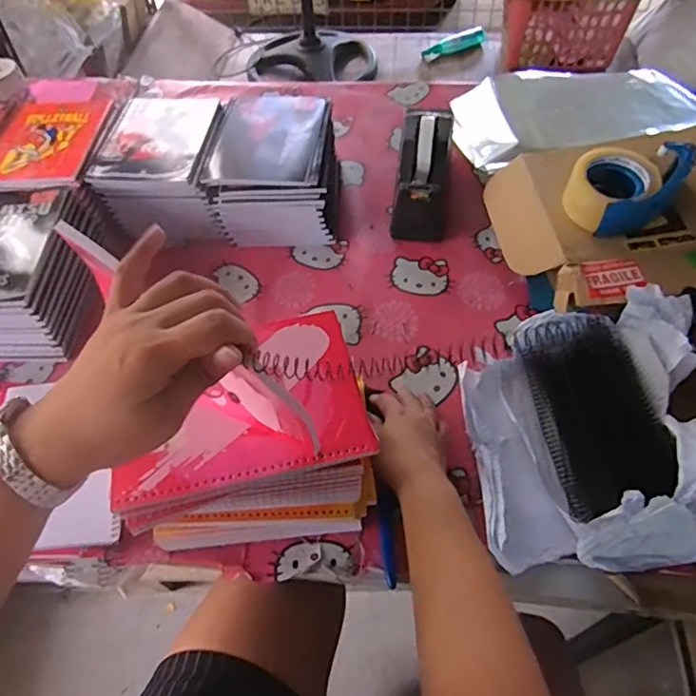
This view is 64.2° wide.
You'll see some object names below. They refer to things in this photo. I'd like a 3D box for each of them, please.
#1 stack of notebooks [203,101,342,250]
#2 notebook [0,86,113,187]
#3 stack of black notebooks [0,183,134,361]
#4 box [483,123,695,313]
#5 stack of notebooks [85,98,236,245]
[{"bbox_3d":[-0.108,-0.261,0.840,0.184,0.121,0.185,1,55,5],"label":"stack of notebooks"},{"bbox_3d":[-0.451,-0.315,0.822,0.156,0.007,0.219,-2,54,3],"label":"notebook"},{"bbox_3d":[-0.441,-0.114,0.730,0.186,0.096,0.214,-2,54,3],"label":"stack of black notebooks"},{"bbox_3d":[0.388,-0.180,0.722,0.329,0.116,0.278,-13,55,-5],"label":"box"},{"bbox_3d":[-0.266,-0.276,0.855,0.194,0.127,0.201,1,55,5],"label":"stack of notebooks"}]

